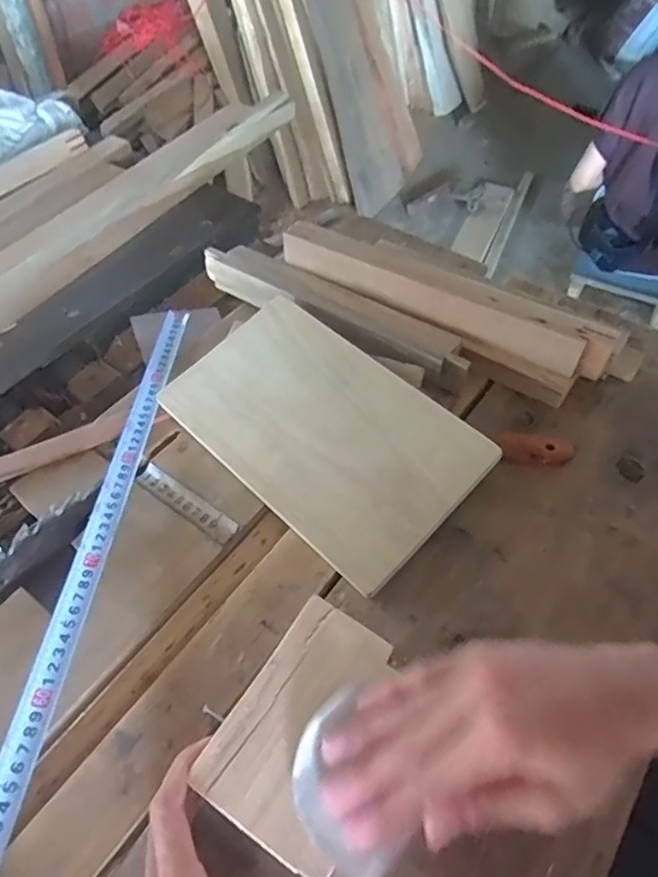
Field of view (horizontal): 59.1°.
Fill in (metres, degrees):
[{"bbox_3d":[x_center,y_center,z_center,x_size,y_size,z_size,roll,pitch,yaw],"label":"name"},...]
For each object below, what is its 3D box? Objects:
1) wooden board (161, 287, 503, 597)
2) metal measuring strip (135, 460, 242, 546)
[{"bbox_3d":[-0.009,-0.013,0.501,0.267,0.013,0.159,39,75,25],"label":"wooden board"},{"bbox_3d":[-0.122,0.054,0.496,0.107,0.004,0.022,30,60,22],"label":"metal measuring strip"}]

